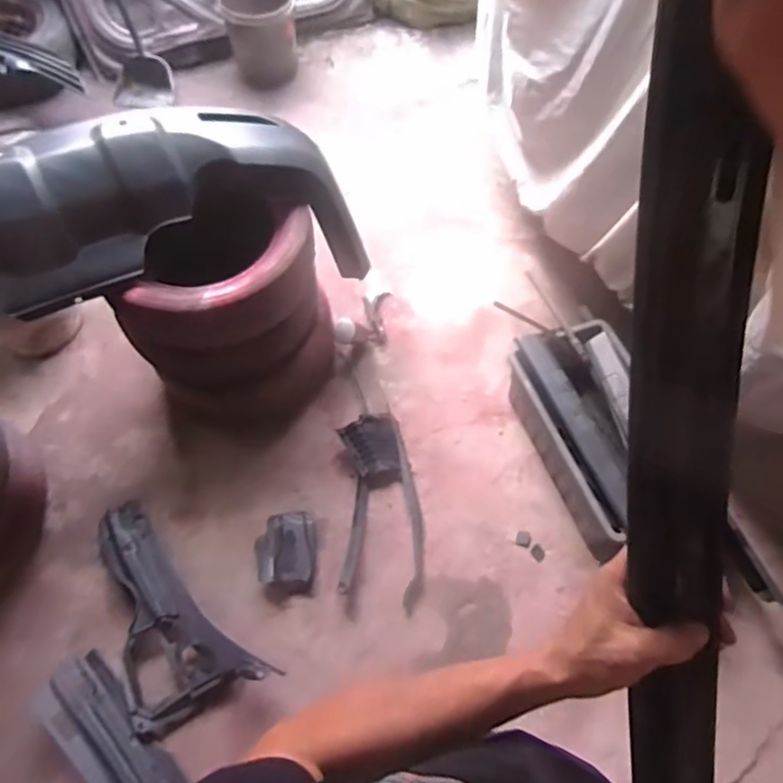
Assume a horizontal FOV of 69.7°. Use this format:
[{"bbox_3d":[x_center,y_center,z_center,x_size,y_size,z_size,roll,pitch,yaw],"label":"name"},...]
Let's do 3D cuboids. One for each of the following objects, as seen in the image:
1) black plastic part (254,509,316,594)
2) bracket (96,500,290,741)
[{"bbox_3d":[-0.283,0.420,1.512,0.154,0.048,0.190,-2,64,-3],"label":"black plastic part"},{"bbox_3d":[-0.587,0.545,1.413,0.313,0.081,0.582,-33,69,-16],"label":"bracket"}]

